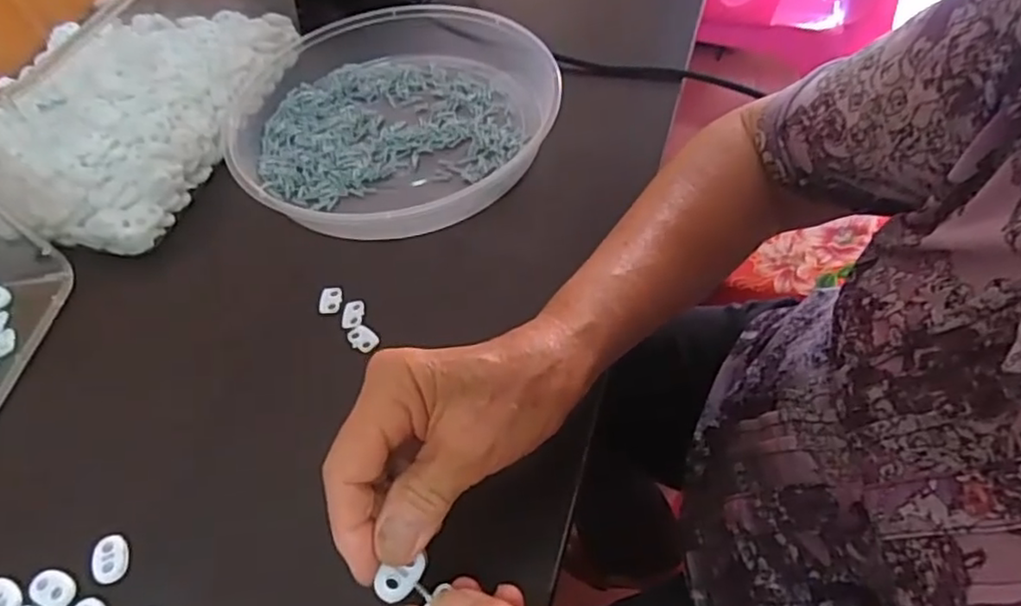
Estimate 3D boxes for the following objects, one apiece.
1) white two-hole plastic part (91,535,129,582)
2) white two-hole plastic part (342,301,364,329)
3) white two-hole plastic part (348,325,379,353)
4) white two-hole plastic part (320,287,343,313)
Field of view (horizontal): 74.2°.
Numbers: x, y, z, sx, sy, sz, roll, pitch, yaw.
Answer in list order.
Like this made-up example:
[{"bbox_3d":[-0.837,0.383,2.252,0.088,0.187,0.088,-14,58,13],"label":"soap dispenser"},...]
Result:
[{"bbox_3d":[-0.195,0.123,0.326,0.017,0.004,0.022,-15,54,-7],"label":"white two-hole plastic part"},{"bbox_3d":[-0.094,0.007,0.405,0.012,0.004,0.020,3,54,6],"label":"white two-hole plastic part"},{"bbox_3d":[-0.087,0.021,0.394,0.019,0.004,0.013,36,63,26],"label":"white two-hole plastic part"},{"bbox_3d":[-0.111,-0.003,0.414,0.014,0.004,0.019,1,54,5],"label":"white two-hole plastic part"}]

